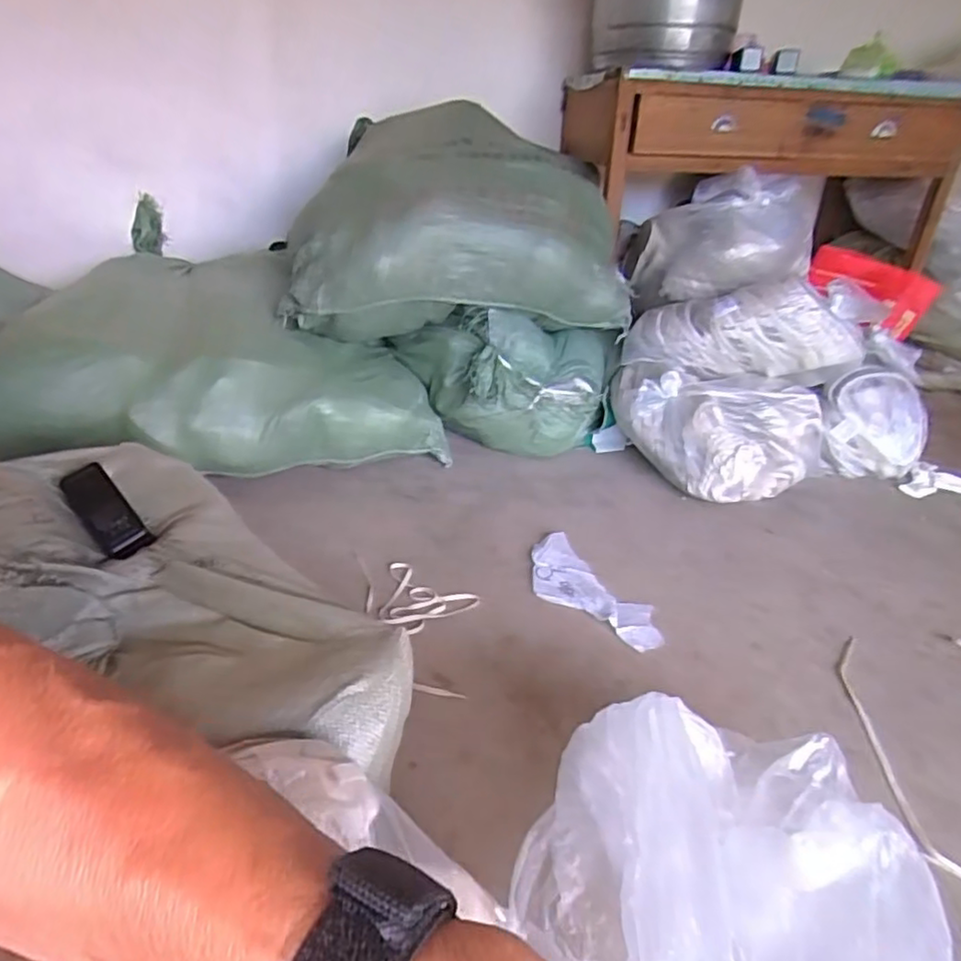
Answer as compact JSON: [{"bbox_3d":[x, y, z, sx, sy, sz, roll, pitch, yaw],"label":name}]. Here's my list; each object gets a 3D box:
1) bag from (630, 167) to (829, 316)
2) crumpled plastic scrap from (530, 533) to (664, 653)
[{"bbox_3d":[0.579,-0.550,1.550,0.400,0.302,0.212,8,30,12],"label":"bag"},{"bbox_3d":[0.179,0.185,1.093,0.127,0.021,0.310,-18,35,-32],"label":"crumpled plastic scrap"}]

